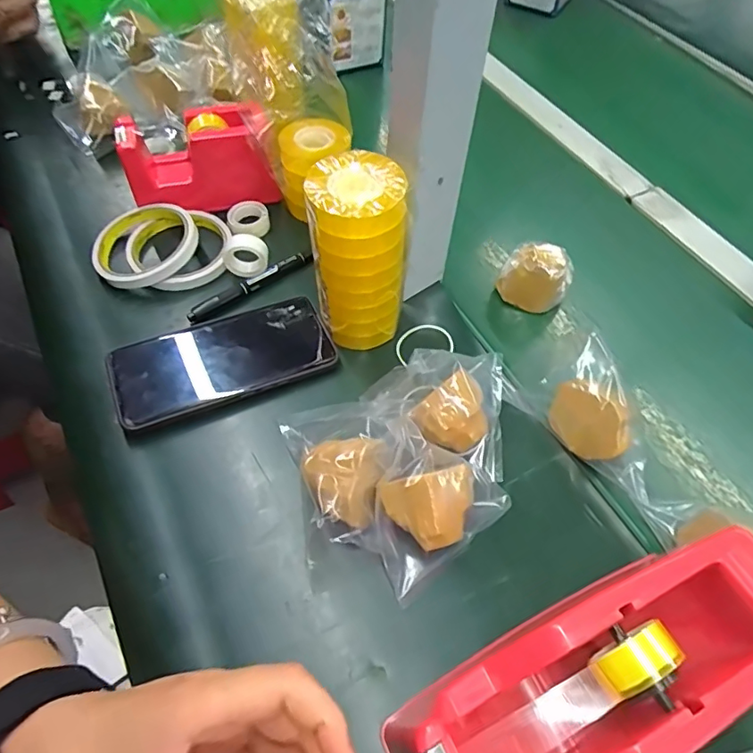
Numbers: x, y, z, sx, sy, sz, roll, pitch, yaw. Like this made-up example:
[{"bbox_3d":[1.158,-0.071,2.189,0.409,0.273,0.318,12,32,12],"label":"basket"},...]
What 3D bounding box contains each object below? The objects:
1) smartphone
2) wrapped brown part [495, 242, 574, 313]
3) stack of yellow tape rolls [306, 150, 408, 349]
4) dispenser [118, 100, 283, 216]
[{"bbox_3d":[-0.116,-0.014,0.412,0.162,0.018,0.073,-20,58,-16],"label":"smartphone"},{"bbox_3d":[0.138,-0.087,0.463,0.057,0.054,0.030,22,57,13],"label":"wrapped brown part"},{"bbox_3d":[-0.014,-0.082,0.382,0.062,0.135,0.053,-2,55,-4],"label":"stack of yellow tape rolls"},{"bbox_3d":[-0.160,-0.198,0.494,0.128,0.082,0.060,-6,55,-7],"label":"dispenser"}]

